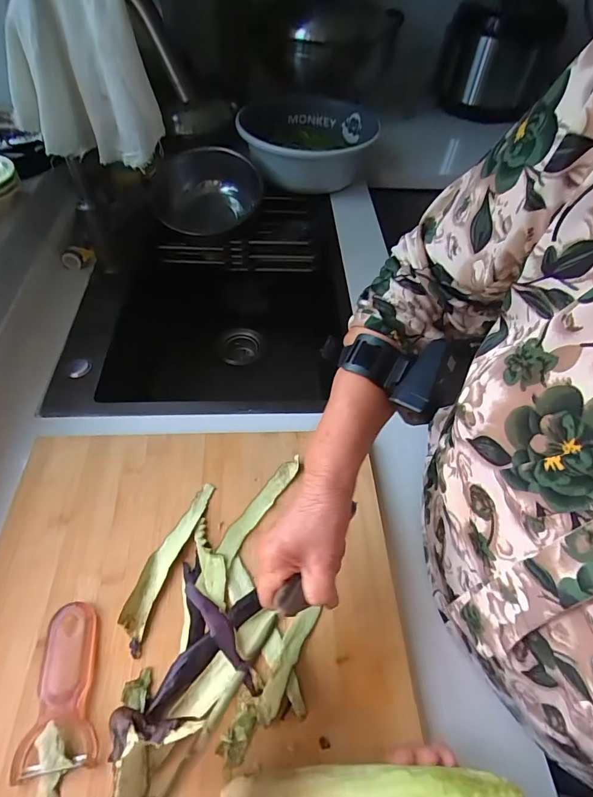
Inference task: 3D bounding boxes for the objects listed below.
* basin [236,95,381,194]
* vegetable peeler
[{"bbox_3d":[0.019,-0.580,0.952,0.284,0.115,0.299,2,53,-2],"label":"basin"},{"bbox_3d":[-0.196,0.240,0.360,0.056,0.016,0.119,-6,55,-7],"label":"vegetable peeler"}]

